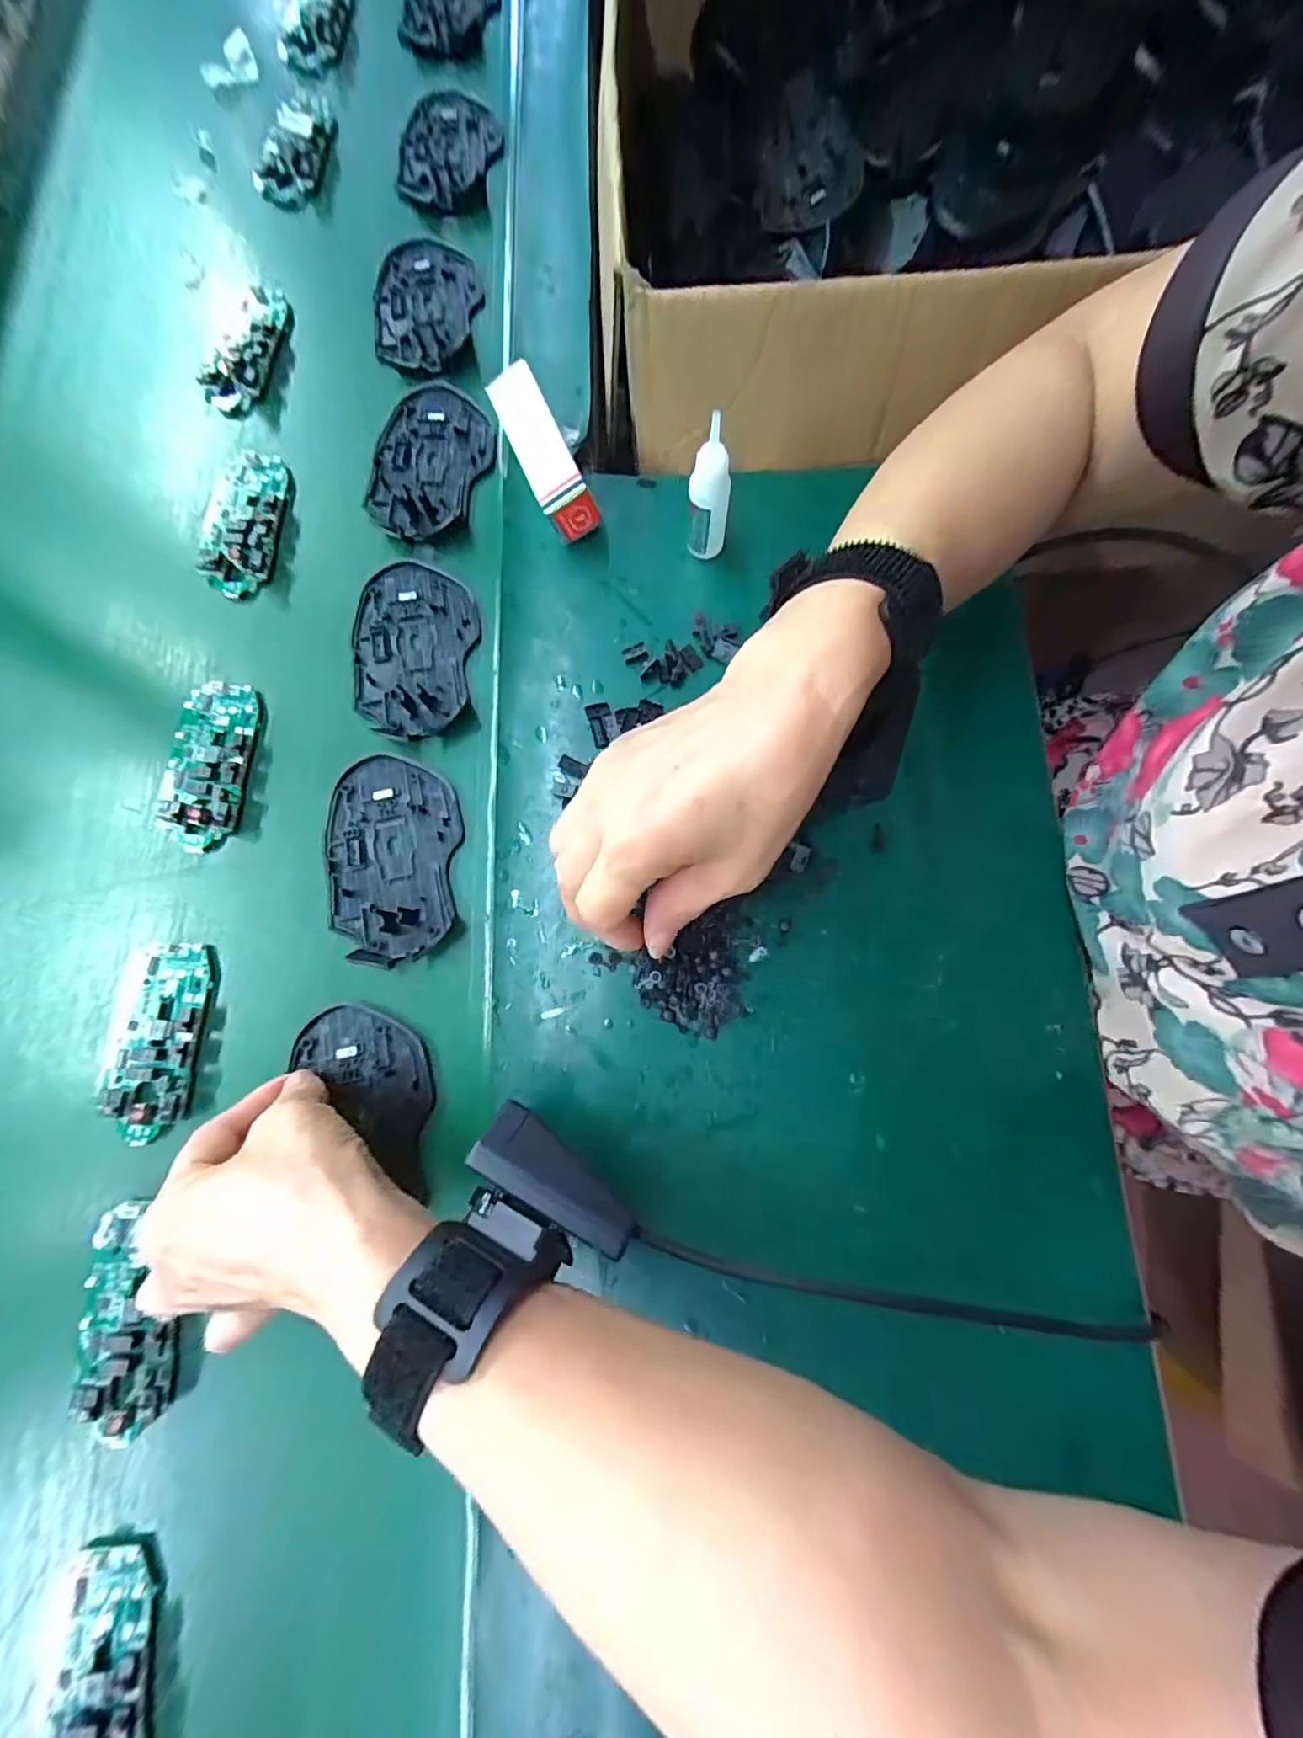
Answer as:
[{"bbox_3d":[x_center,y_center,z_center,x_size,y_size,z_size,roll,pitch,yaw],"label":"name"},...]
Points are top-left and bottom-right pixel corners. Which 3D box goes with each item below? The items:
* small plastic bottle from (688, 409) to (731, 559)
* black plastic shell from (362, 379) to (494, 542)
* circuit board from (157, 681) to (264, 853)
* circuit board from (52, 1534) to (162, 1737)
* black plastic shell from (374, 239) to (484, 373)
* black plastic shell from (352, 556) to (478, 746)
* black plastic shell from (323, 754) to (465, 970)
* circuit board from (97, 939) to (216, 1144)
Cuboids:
[{"bbox_3d":[0.031,-0.198,0.298,0.021,0.077,0.016,0,78,2],"label":"small plastic bottle"},{"bbox_3d":[-0.141,-0.263,0.357,0.076,0.012,0.117,6,78,3],"label":"black plastic shell"},{"bbox_3d":[-0.253,-0.060,0.318,0.045,0.012,0.099,2,78,2],"label":"circuit board"},{"bbox_3d":[-0.229,0.335,0.231,0.040,0.015,0.088,-9,78,0],"label":"circuit board"},{"bbox_3d":[-0.156,-0.391,0.385,0.072,0.012,0.117,-3,78,1],"label":"black plastic shell"},{"bbox_3d":[-0.140,-0.130,0.327,0.072,0.009,0.110,4,78,3],"label":"black plastic shell"},{"bbox_3d":[-0.140,-0.007,0.300,0.072,0.009,0.111,-10,78,-1],"label":"black plastic shell"},{"bbox_3d":[-0.255,0.086,0.285,0.048,0.014,0.095,-2,78,1],"label":"circuit board"}]

